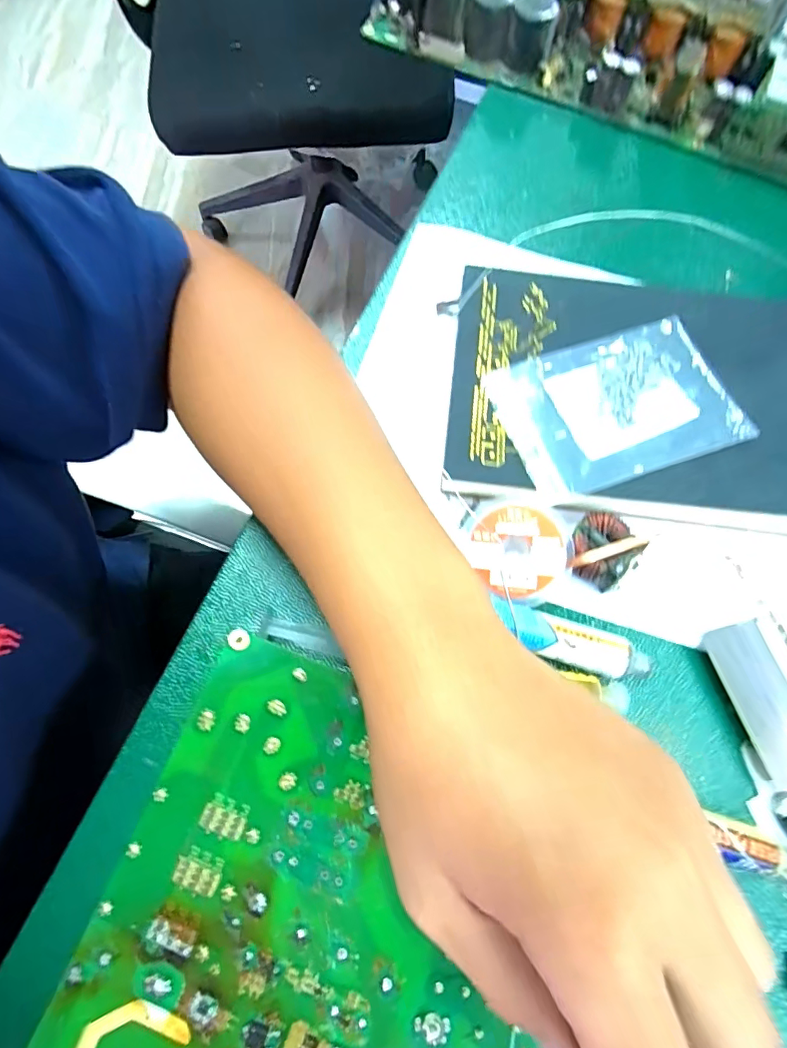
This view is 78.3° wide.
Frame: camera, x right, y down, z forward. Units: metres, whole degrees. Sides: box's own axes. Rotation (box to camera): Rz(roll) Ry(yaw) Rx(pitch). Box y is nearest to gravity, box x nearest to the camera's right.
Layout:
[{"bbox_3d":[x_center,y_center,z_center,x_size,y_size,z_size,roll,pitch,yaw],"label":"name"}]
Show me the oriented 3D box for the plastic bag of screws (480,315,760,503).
[{"bbox_3d":[0.118,-0.063,0.253,0.122,0.006,0.080,-19,74,-6],"label":"plastic bag of screws"}]

